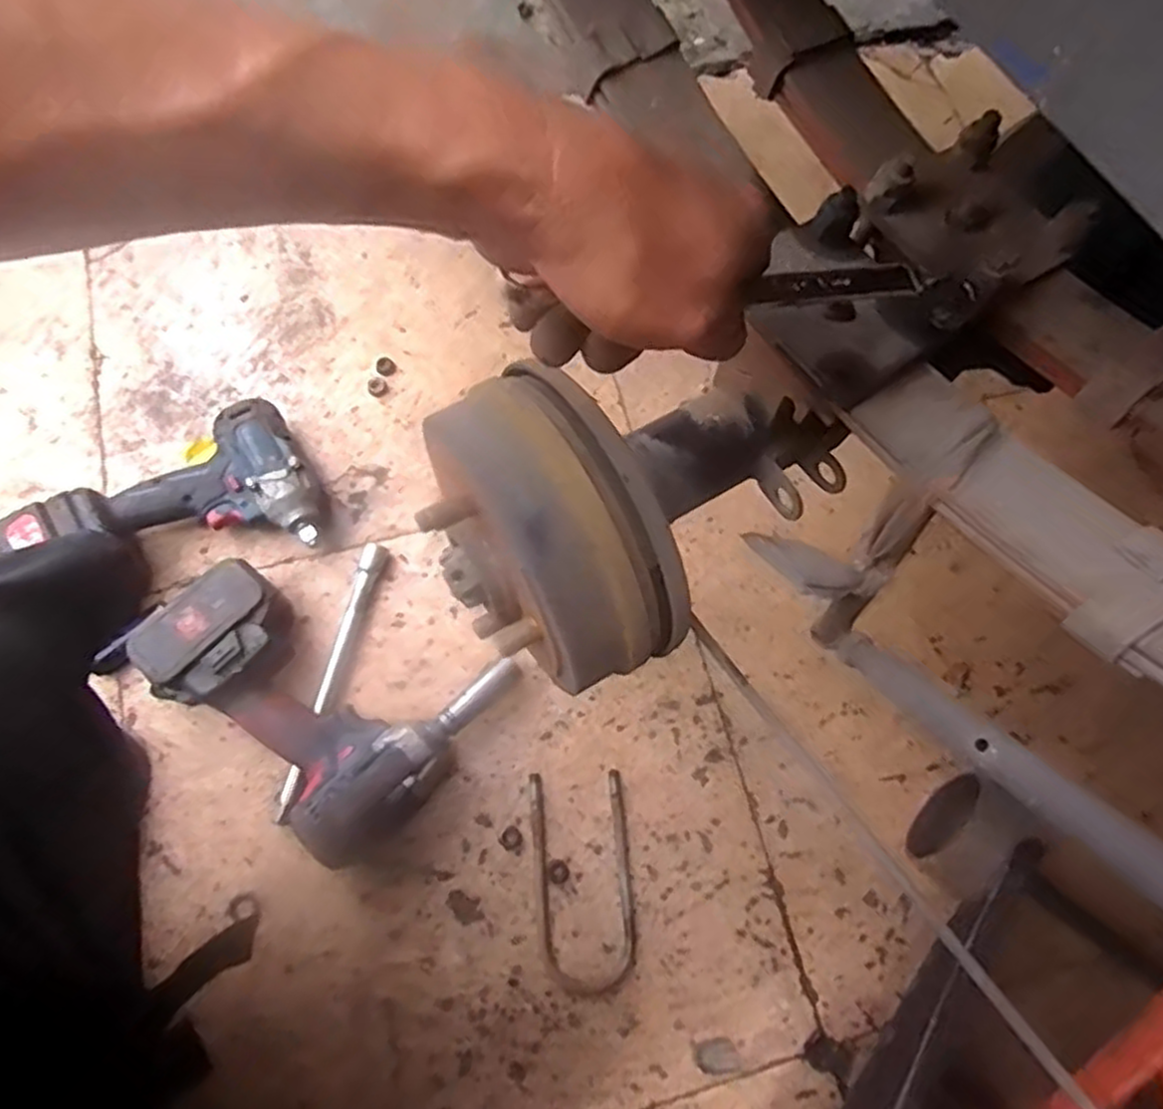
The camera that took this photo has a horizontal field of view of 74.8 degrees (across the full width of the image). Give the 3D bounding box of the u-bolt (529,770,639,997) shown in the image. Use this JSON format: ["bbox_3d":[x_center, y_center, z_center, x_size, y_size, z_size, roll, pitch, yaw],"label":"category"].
[{"bbox_3d":[0.004,0.262,0.615,0.076,0.007,0.164,-5,73,-5],"label":"u-bolt"}]

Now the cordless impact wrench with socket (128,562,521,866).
[{"bbox_3d":[-0.206,0.097,0.627,0.252,0.076,0.205,41,74,11],"label":"cordless impact wrench with socket"}]

